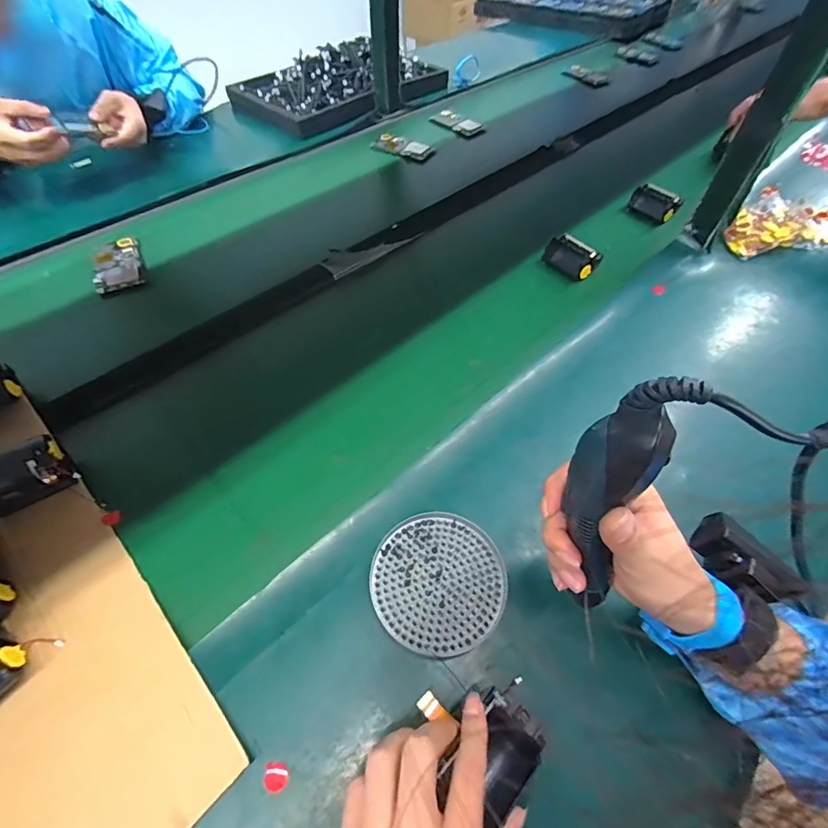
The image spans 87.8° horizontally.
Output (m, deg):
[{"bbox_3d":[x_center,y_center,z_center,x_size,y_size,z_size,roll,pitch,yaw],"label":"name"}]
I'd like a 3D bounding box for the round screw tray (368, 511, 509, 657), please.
[{"bbox_3d":[0.021,0.146,0.378,0.114,0.019,0.111,1,55,-1],"label":"round screw tray"}]

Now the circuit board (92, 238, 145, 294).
[{"bbox_3d":[-0.439,-0.219,0.638,0.066,0.015,0.115,-23,57,-15],"label":"circuit board"}]

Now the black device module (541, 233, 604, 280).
[{"bbox_3d":[0.231,-0.233,0.636,0.042,0.037,0.078,-35,63,-23],"label":"black device module"}]

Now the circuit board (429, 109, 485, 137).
[{"bbox_3d":[0.095,-0.642,0.948,0.113,0.018,0.051,39,63,22],"label":"circuit board"}]

